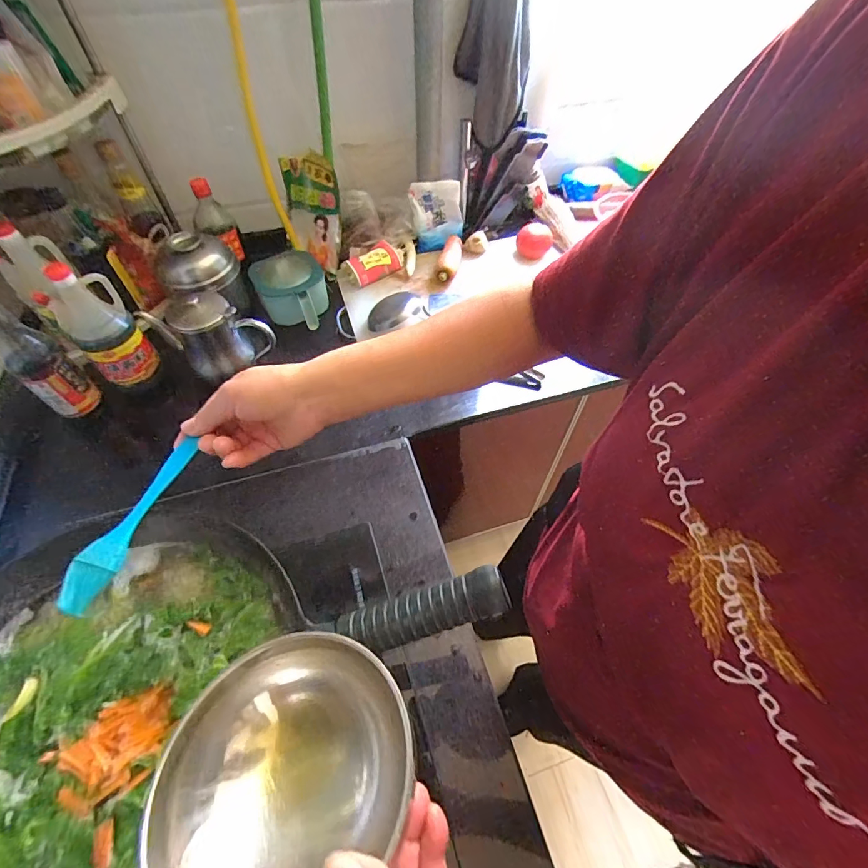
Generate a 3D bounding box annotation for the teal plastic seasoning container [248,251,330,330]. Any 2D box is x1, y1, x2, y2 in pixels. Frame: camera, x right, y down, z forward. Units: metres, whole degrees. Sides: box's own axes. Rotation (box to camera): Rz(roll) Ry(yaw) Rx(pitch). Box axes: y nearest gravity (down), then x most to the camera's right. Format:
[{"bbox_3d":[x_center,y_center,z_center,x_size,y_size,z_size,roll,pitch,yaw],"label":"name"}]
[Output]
[{"bbox_3d":[-0.269,-0.273,0.816,0.129,0.074,0.160,-16,57,-12],"label":"teal plastic seasoning container"}]

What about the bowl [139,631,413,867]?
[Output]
[{"bbox_3d":[-0.082,0.181,0.233,0.133,0.053,0.130,0,55,0],"label":"bowl"}]

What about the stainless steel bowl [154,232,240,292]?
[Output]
[{"bbox_3d":[-0.406,-0.299,0.737,0.111,0.061,0.118,-4,55,-3],"label":"stainless steel bowl"}]

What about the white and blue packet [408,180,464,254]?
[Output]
[{"bbox_3d":[0.008,-0.462,0.908,0.106,0.130,0.023,-14,37,-8],"label":"white and blue packet"}]

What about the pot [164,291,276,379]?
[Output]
[{"bbox_3d":[-0.337,-0.163,0.683,0.127,0.114,0.092,-29,60,-19],"label":"pot"}]

